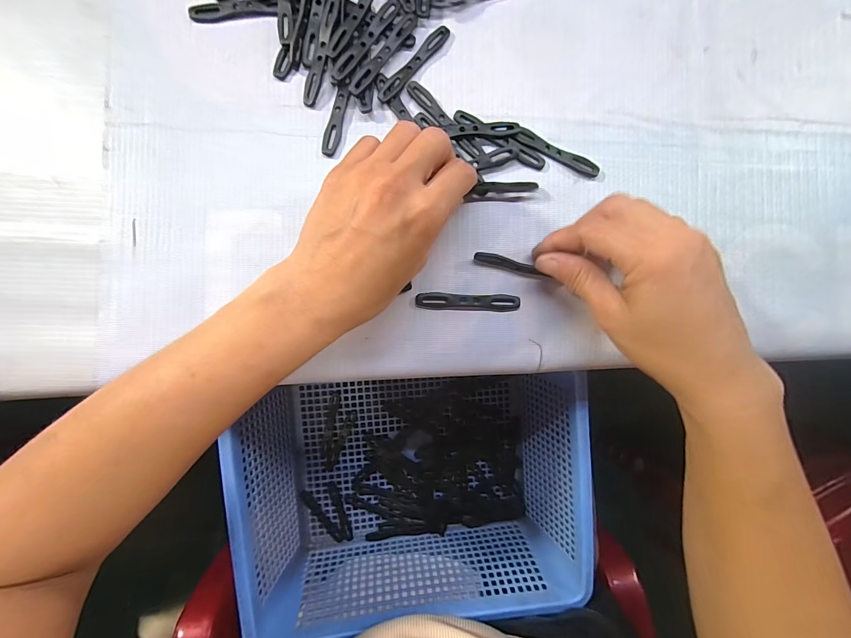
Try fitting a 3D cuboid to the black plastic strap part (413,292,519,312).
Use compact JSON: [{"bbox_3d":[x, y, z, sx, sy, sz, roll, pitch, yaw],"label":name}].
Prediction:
[{"bbox_3d":[0.029,-0.011,0.242,0.069,0.004,0.011,2,89,-4],"label":"black plastic strap part"}]

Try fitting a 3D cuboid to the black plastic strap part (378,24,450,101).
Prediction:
[{"bbox_3d":[-0.008,-0.170,0.241,0.011,0.004,0.067,40,87,-3],"label":"black plastic strap part"}]

